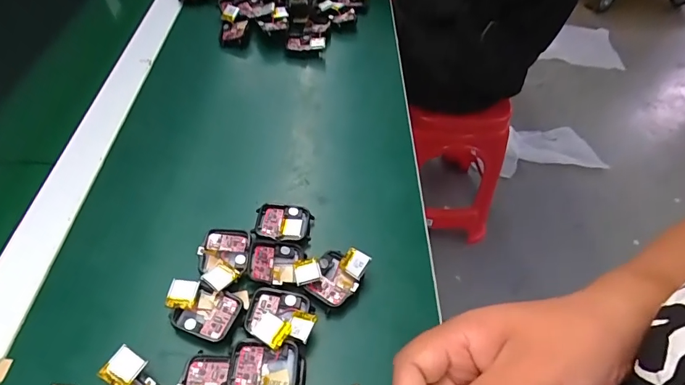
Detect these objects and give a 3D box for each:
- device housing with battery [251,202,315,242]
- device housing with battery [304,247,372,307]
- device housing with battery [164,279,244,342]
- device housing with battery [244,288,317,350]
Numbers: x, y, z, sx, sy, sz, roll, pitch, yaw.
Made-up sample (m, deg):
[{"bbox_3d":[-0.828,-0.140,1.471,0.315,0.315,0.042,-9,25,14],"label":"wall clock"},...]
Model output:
[{"bbox_3d":[-0.050,0.028,0.366,0.047,0.013,0.038,7,49,2],"label":"device housing with battery"},{"bbox_3d":[-0.003,0.064,0.331,0.035,0.022,0.044,23,52,15],"label":"device housing with battery"},{"bbox_3d":[-0.100,0.082,0.305,0.050,0.010,0.036,10,49,5],"label":"device housing with battery"},{"bbox_3d":[-0.044,0.086,0.301,0.048,0.019,0.046,6,49,1],"label":"device housing with battery"}]

